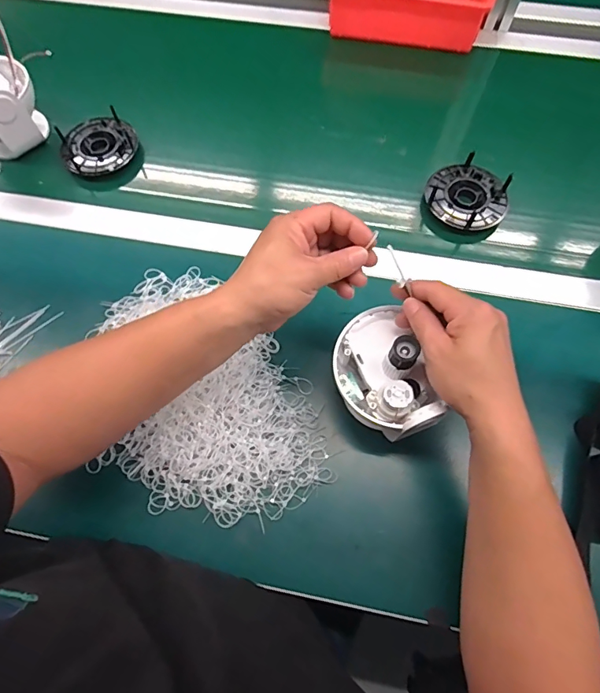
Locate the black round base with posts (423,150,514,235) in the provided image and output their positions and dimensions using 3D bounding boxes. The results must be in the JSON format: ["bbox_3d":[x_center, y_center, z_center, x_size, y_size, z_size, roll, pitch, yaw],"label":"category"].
[{"bbox_3d":[0.213,-0.191,0.567,0.099,0.042,0.099,17,69,7],"label":"black round base with posts"}]

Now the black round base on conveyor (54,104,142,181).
[{"bbox_3d":[-0.276,-0.274,0.606,0.101,0.022,0.098,0,68,0],"label":"black round base on conveyor"}]

